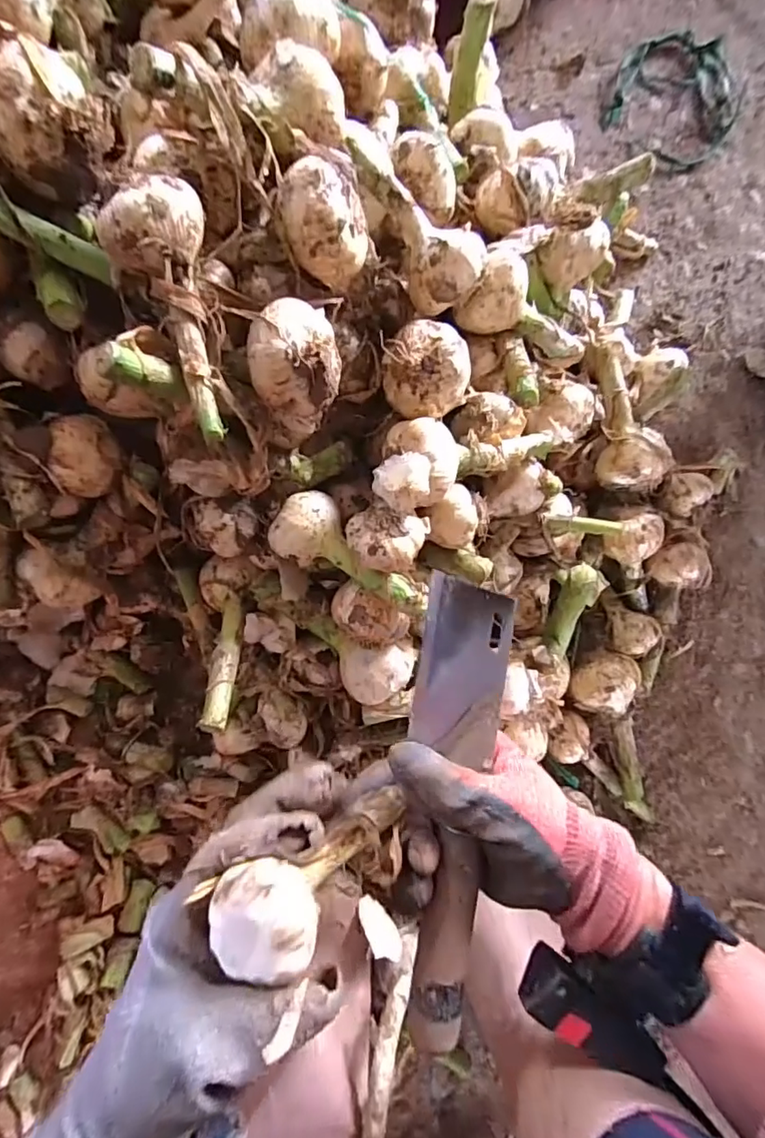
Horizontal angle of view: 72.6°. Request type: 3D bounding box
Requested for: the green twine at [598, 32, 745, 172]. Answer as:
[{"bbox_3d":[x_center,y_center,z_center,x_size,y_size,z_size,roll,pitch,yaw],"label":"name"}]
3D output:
[{"bbox_3d":[0.307,-0.492,0.541,0.127,0.020,0.140,28,84,-1],"label":"green twine"}]

